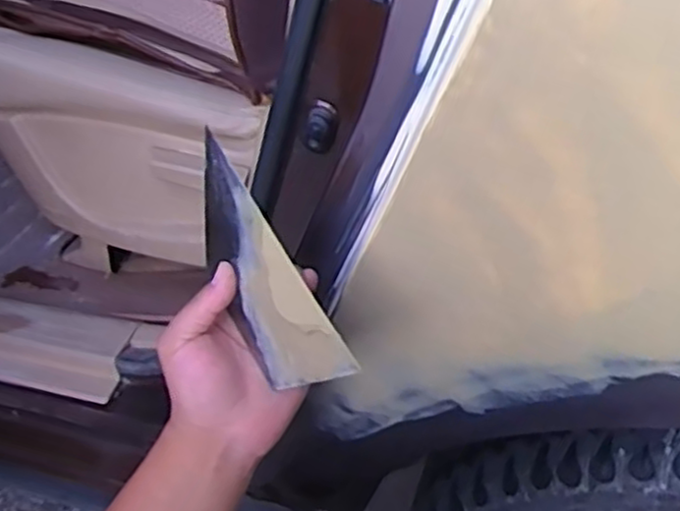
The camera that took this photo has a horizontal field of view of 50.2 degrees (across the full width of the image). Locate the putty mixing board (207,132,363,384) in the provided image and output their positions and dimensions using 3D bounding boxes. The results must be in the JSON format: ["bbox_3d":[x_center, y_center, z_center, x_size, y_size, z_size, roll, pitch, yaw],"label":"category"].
[{"bbox_3d":[-0.051,0.020,0.455,0.010,0.097,0.166,-19,61,-30],"label":"putty mixing board"}]

